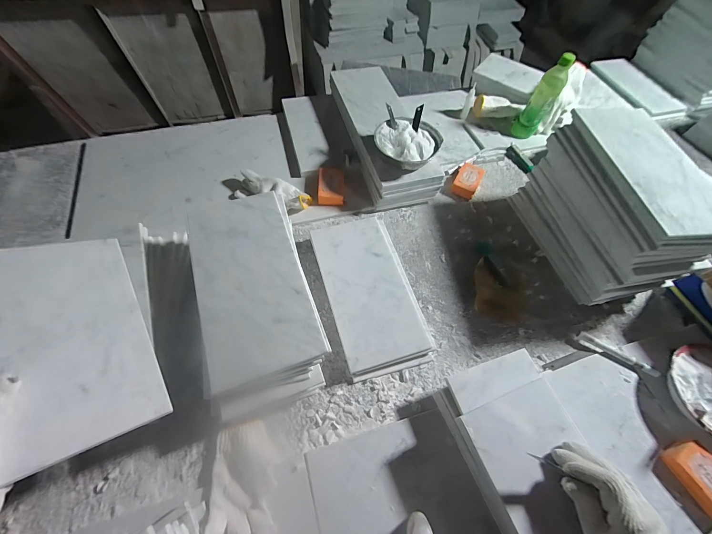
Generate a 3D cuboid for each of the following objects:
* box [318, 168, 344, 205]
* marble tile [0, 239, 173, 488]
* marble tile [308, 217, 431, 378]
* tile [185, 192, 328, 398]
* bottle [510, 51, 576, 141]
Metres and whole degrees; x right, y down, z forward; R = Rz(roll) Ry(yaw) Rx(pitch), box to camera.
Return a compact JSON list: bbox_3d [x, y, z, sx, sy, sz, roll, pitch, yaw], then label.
[{"bbox_3d":[-0.059,-0.195,0.722,0.061,0.026,0.099,-1,61,-2],"label":"box"},{"bbox_3d":[-0.365,0.082,0.388,0.149,0.014,0.296,-14,58,-42],"label":"marble tile"},{"bbox_3d":[0.019,0.035,0.574,0.145,0.008,0.291,-14,63,-10],"label":"marble tile"},{"bbox_3d":[-0.162,0.010,0.456,0.148,0.012,0.307,-17,61,-14],"label":"tile"},{"bbox_3d":[0.496,-0.448,0.807,0.069,0.199,0.064,29,65,14],"label":"bottle"}]

